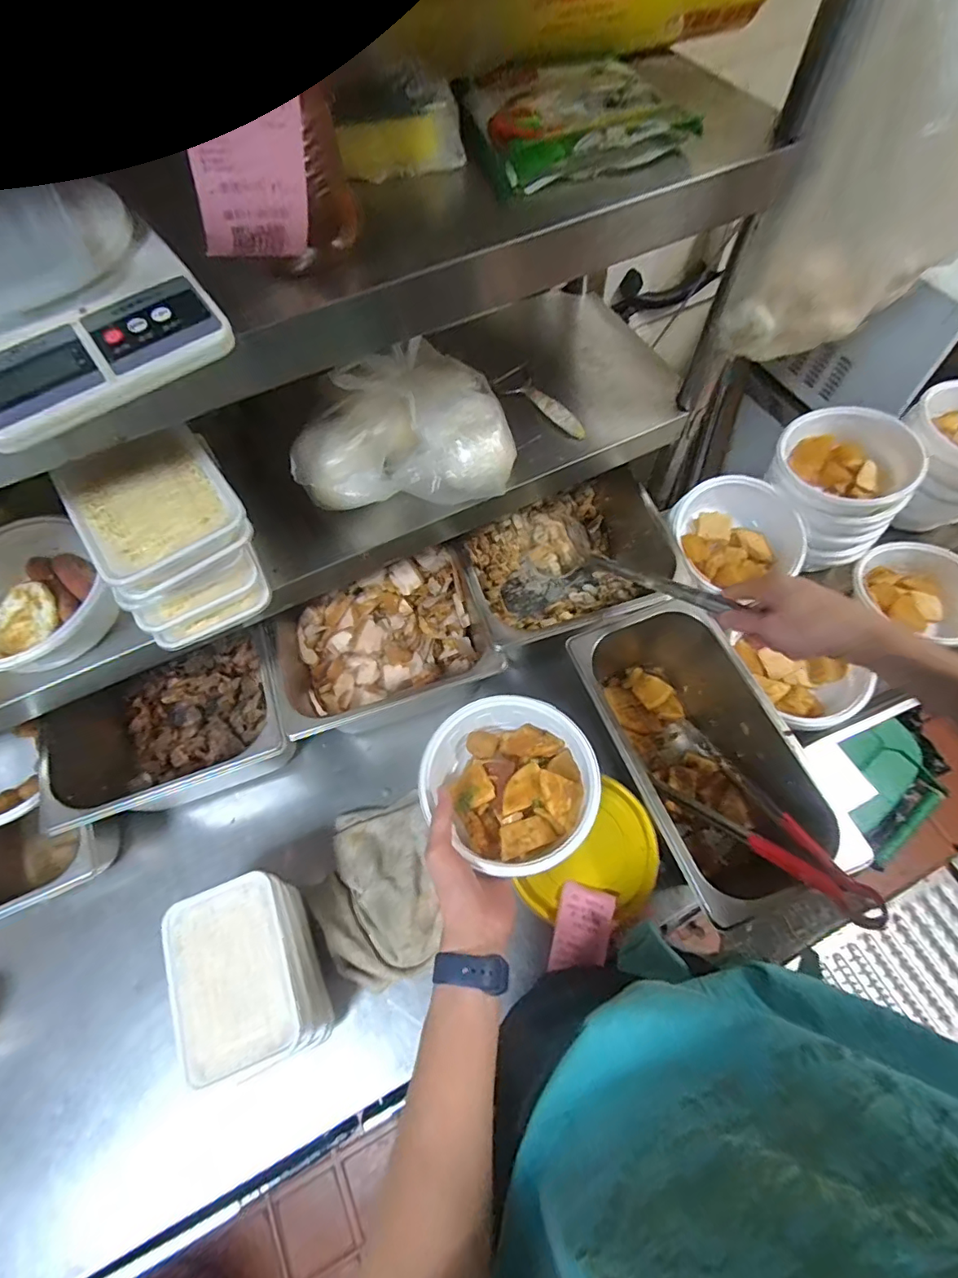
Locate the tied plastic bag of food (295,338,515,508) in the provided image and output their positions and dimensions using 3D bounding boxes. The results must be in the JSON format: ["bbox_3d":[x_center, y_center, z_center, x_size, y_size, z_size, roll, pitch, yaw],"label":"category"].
[{"bbox_3d":[-0.084,-0.231,0.560,0.228,0.091,0.173,-8,65,-1],"label":"tied plastic bag of food"}]

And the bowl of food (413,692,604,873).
[{"bbox_3d":[0.032,0.141,0.528,0.168,0.064,0.156,-1,65,2],"label":"bowl of food"}]

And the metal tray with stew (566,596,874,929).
[{"bbox_3d":[0.240,0.135,0.626,0.170,0.182,0.338,-21,66,-7],"label":"metal tray with stew"}]

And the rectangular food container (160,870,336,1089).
[{"bbox_3d":[-0.242,0.346,0.552,0.132,0.096,0.167,-21,66,-7],"label":"rectangular food container"}]

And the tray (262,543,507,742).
[{"bbox_3d":[-0.126,0.016,0.709,0.251,0.155,0.240,-21,66,-7],"label":"tray"}]

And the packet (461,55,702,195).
[{"bbox_3d":[0.074,-0.412,0.415,0.144,0.026,0.164,-17,65,-5],"label":"packet"}]

